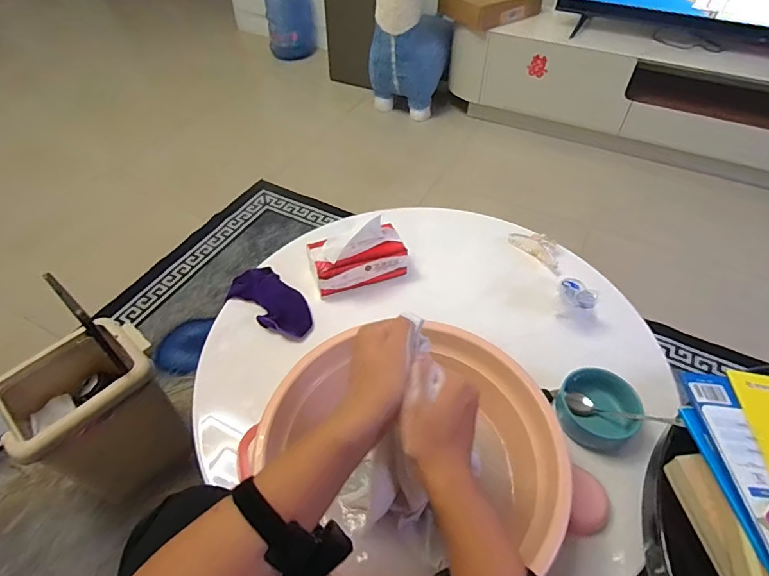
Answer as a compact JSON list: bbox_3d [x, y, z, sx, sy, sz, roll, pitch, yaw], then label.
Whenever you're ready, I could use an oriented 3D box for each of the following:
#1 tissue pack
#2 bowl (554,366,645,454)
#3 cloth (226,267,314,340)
[{"bbox_3d":[-0.049,-0.072,0.842,0.173,0.109,0.083,-16,51,-13],"label":"tissue pack"},{"bbox_3d":[0.318,0.180,0.668,0.103,0.049,0.111,0,49,0],"label":"bowl"},{"bbox_3d":[-0.211,0.022,0.830,0.197,0.026,0.087,32,56,25],"label":"cloth"}]

